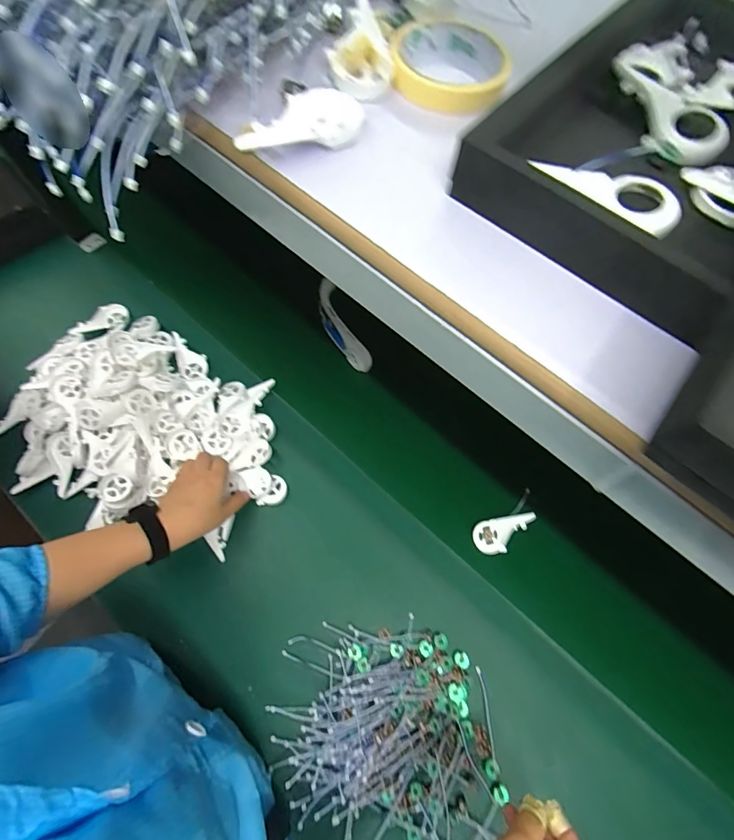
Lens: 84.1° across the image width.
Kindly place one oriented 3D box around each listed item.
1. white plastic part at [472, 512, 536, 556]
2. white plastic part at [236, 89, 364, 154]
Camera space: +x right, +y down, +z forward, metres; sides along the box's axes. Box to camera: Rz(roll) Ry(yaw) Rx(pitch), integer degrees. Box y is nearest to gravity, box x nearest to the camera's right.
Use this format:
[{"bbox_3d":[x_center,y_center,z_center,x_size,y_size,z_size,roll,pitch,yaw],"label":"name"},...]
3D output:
[{"bbox_3d":[0.207,0.167,0.614,0.097,0.009,0.049,-34,73,14],"label":"white plastic part"},{"bbox_3d":[-0.042,-0.193,0.269,0.047,0.018,0.102,41,61,12],"label":"white plastic part"}]

